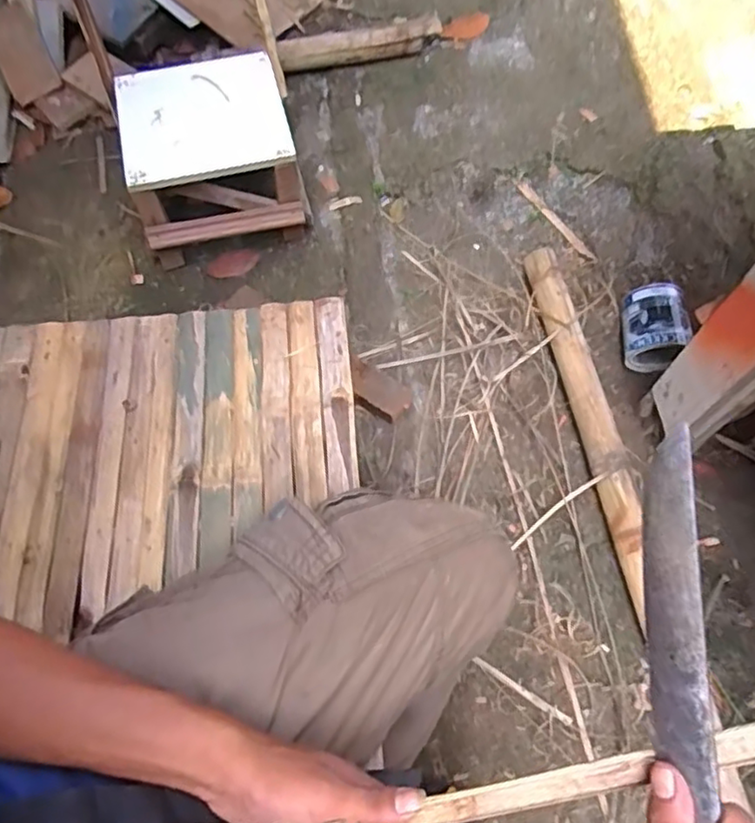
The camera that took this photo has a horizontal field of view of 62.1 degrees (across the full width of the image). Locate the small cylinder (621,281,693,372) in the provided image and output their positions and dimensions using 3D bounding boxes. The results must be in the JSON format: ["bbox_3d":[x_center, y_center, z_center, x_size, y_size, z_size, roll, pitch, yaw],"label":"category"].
[{"bbox_3d":[0.503,-0.151,1.155,0.096,0.092,0.154,4,66,4],"label":"small cylinder"}]

